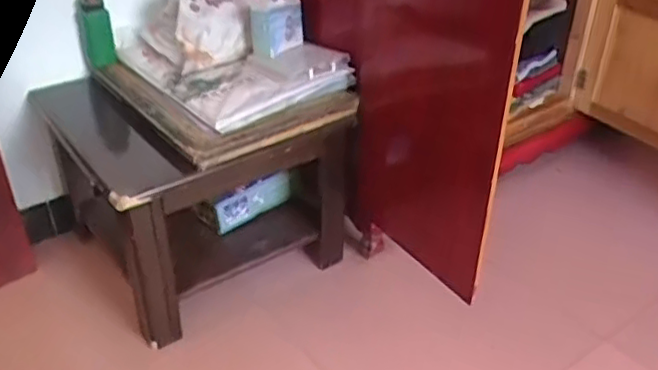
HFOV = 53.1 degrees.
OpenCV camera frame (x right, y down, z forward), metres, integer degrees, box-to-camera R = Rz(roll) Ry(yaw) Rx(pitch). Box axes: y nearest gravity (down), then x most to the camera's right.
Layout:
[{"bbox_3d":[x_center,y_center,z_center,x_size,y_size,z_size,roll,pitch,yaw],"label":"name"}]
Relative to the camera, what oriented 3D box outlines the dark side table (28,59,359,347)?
[{"bbox_3d":[-0.318,-0.034,1.642,0.579,0.482,0.557,-22,40,-31],"label":"dark side table"}]

